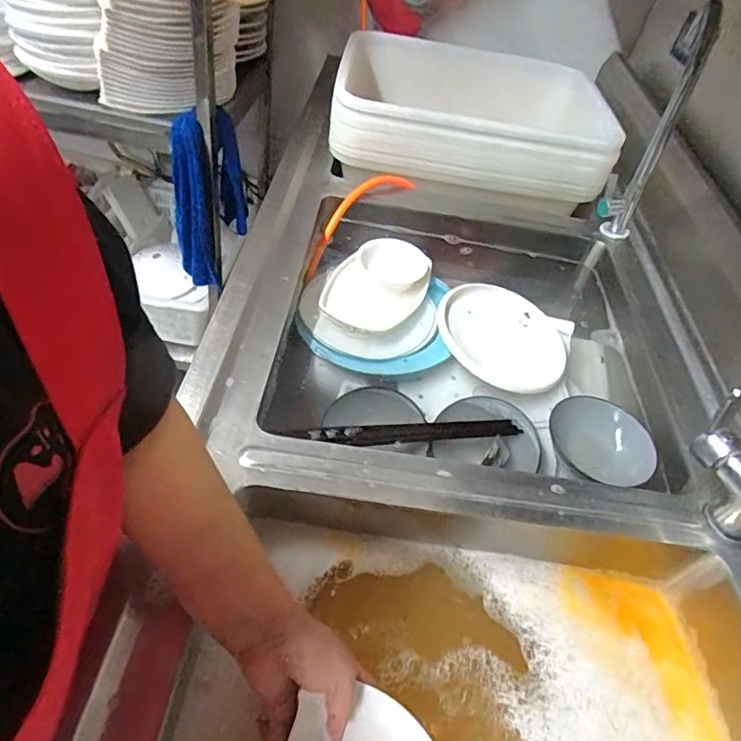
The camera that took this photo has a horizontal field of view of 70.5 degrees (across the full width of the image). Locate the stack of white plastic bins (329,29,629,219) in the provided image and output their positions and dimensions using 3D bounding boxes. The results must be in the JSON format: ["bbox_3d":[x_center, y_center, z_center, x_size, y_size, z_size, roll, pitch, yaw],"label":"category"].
[{"bbox_3d":[0.196,-0.511,1.051,0.523,0.126,0.433,9,47,-3],"label":"stack of white plastic bins"}]

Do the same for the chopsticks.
[{"bbox_3d":[0.049,0.076,0.642,0.282,0.022,0.030,-1,49,-12],"label":"chopsticks"}]

